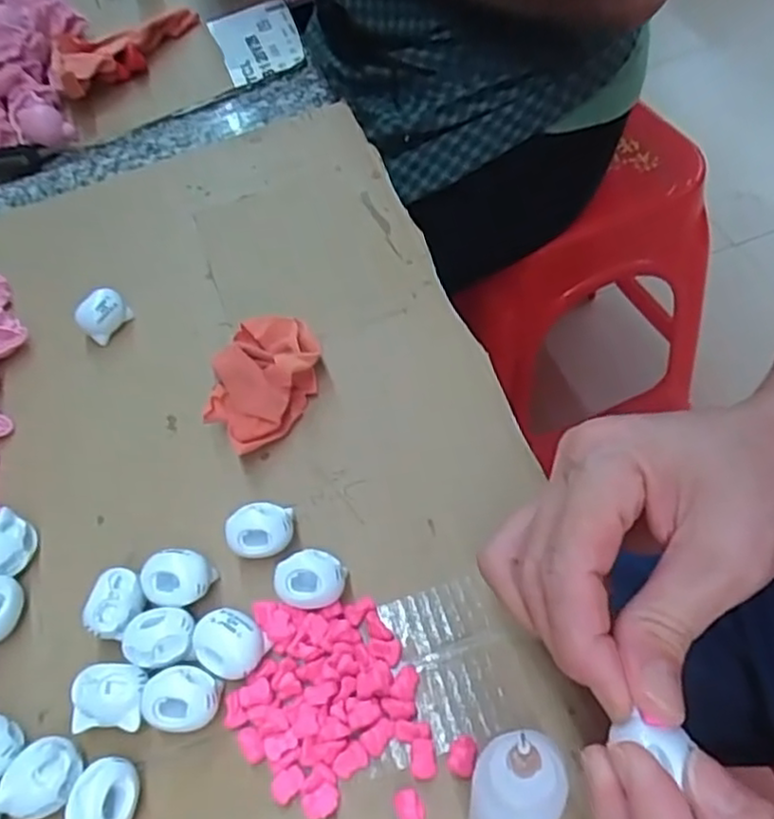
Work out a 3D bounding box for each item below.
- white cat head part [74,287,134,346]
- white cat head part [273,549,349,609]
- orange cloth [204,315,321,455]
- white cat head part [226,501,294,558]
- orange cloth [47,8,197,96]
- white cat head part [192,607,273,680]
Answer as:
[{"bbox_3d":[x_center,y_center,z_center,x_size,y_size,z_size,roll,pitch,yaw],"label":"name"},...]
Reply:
[{"bbox_3d":[-0.144,-0.048,0.356,0.015,0.022,0.025,25,63,24],"label":"white cat head part"},{"bbox_3d":[-0.028,0.064,0.259,0.026,0.018,0.019,-12,55,1],"label":"white cat head part"},{"bbox_3d":[-0.055,-0.017,0.312,0.041,0.035,0.063,7,57,14],"label":"orange cloth"},{"bbox_3d":[-0.049,0.049,0.274,0.025,0.019,0.018,-10,55,3],"label":"white cat head part"},{"bbox_3d":[-0.200,-0.271,0.522,0.042,0.034,0.124,28,64,25],"label":"orange cloth"},{"bbox_3d":[-0.056,0.084,0.249,0.024,0.014,0.022,-4,55,6],"label":"white cat head part"}]

